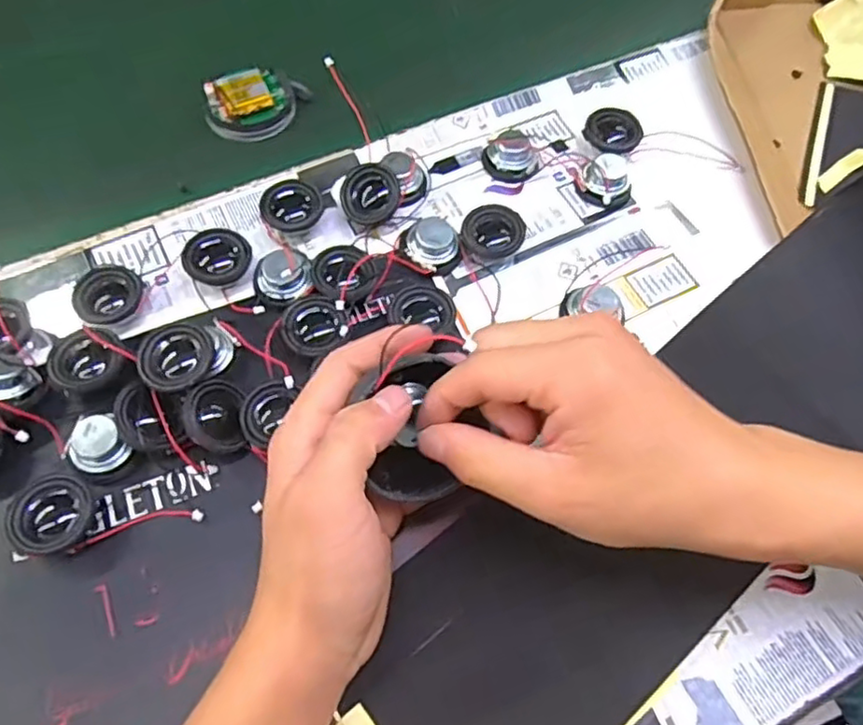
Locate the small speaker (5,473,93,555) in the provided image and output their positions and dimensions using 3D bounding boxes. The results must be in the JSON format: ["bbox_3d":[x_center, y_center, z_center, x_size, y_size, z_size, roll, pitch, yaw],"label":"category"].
[{"bbox_3d":[-0.174,0.070,0.297,0.032,0.020,0.034,13,63,5],"label":"small speaker"}]

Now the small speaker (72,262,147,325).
[{"bbox_3d":[-0.175,-0.036,0.349,0.032,0.015,0.034,24,75,-13],"label":"small speaker"}]

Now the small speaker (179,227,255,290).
[{"bbox_3d":[-0.120,-0.057,0.362,0.034,0.018,0.035,38,69,-1],"label":"small speaker"}]

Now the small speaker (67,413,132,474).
[{"bbox_3d":[-0.161,0.042,0.313,0.024,0.022,0.026,1,63,-2],"label":"small speaker"}]

